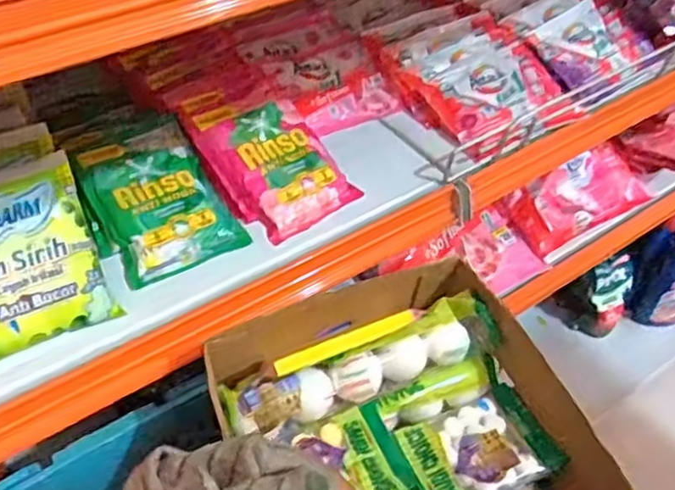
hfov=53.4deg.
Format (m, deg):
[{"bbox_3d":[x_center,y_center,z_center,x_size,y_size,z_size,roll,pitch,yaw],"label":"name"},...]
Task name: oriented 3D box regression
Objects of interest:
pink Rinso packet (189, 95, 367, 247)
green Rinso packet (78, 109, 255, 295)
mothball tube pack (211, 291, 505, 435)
[{"bbox_3d":[-0.050,-0.072,0.560,0.092,0.023,0.129,-32,75,-24],"label":"pink Rinso packet"},{"bbox_3d":[-0.148,-0.043,0.539,0.093,0.029,0.150,-24,52,-22],"label":"green Rinso packet"},{"bbox_3d":[0.019,0.083,0.469,0.196,0.045,0.038,-19,50,-19],"label":"mothball tube pack"}]

